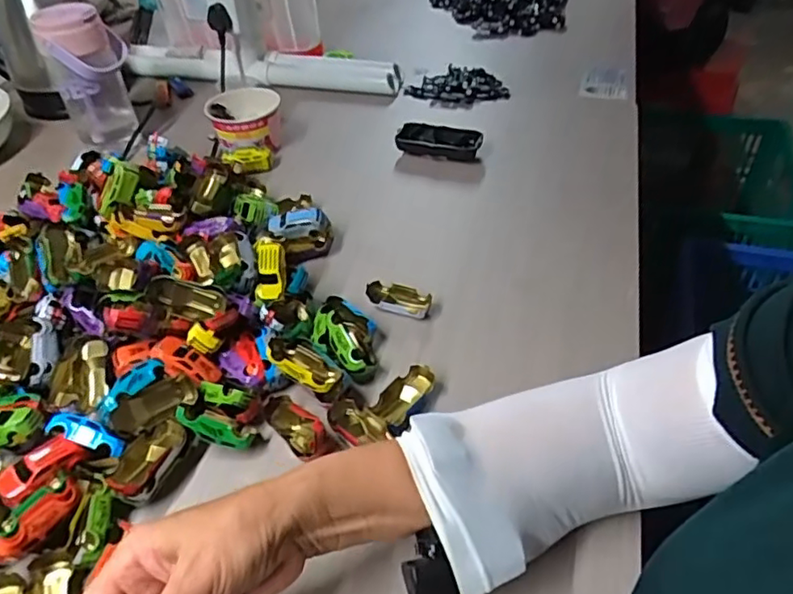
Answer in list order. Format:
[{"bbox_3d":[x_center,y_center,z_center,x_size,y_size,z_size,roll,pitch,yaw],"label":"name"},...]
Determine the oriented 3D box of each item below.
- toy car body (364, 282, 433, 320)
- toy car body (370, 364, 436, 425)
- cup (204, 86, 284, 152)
[{"bbox_3d":[0.002,0.001,0.593,0.063,0.016,0.029,10,45,14],"label":"toy car body"},{"bbox_3d":[0.007,0.082,0.511,0.059,0.018,0.028,-42,53,-13],"label":"toy car body"},{"bbox_3d":[-0.203,-0.235,0.816,0.098,0.067,0.074,-6,43,-3],"label":"cup"}]

